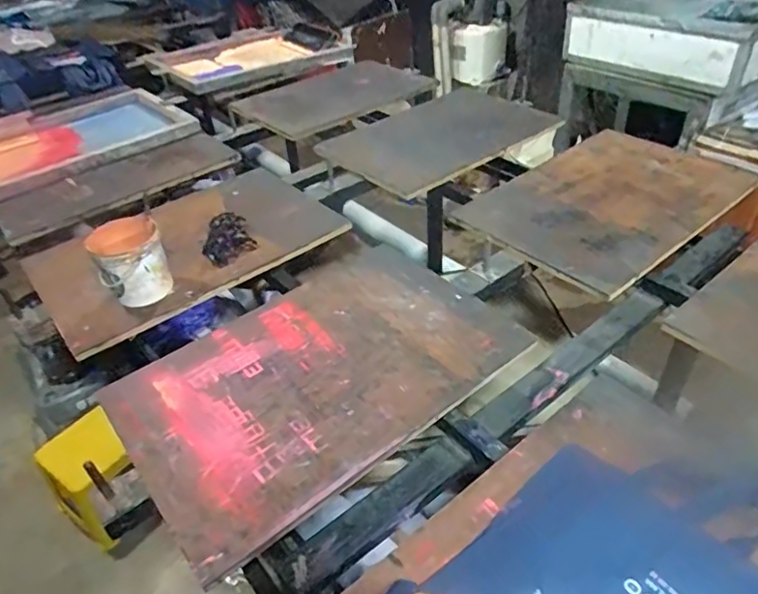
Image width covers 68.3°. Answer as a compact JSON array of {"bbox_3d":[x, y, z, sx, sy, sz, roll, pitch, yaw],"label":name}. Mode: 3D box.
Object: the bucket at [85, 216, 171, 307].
[{"bbox_3d":[-0.455,-0.058,1.036,0.119,0.145,0.116,-26,43,-23],"label":"bucket"}]

